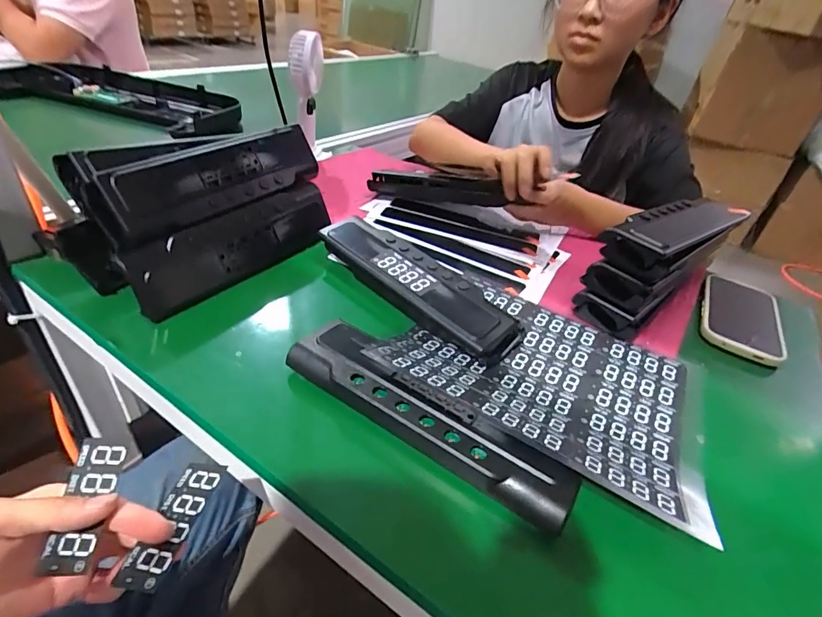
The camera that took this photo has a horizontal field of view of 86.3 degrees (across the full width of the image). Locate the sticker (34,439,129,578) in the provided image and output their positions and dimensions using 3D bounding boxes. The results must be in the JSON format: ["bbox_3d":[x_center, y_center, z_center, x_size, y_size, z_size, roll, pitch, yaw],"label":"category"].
[{"bbox_3d":[-0.195,0.115,0.263,0.030,0.005,0.073,-1,56,-2],"label":"sticker"}]

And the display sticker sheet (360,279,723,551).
[{"bbox_3d":[0.122,0.056,0.400,0.260,0.031,0.204,23,39,20],"label":"display sticker sheet"}]

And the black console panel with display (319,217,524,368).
[{"bbox_3d":[0.003,-0.028,0.473,0.247,0.041,0.068,32,43,29],"label":"black console panel with display"}]

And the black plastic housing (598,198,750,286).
[{"bbox_3d":[0.302,-0.085,0.491,0.237,0.038,0.067,-22,45,-33],"label":"black plastic housing"}]

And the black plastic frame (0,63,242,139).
[{"bbox_3d":[-0.599,-0.435,0.912,0.502,0.072,0.168,14,37,8],"label":"black plastic frame"}]

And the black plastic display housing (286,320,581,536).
[{"bbox_3d":[0.009,0.085,0.344,0.239,0.032,0.059,28,41,26],"label":"black plastic display housing"}]

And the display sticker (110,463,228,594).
[{"bbox_3d":[-0.144,0.129,0.266,0.032,0.005,0.075,-1,38,14],"label":"display sticker"}]

